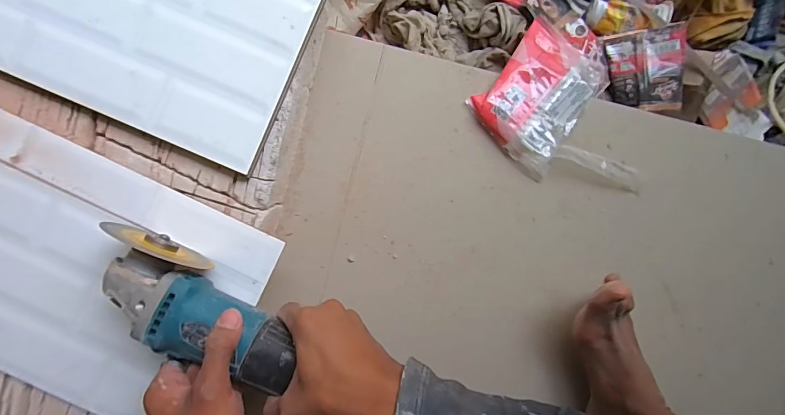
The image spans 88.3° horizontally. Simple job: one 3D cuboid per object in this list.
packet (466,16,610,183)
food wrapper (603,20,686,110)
[{"bbox_3d":[0.191,-0.144,0.501,0.125,0.033,0.178,40,91,0],"label":"packet"},{"bbox_3d":[0.333,-0.182,0.535,0.086,0.016,0.105,0,90,31],"label":"food wrapper"}]

